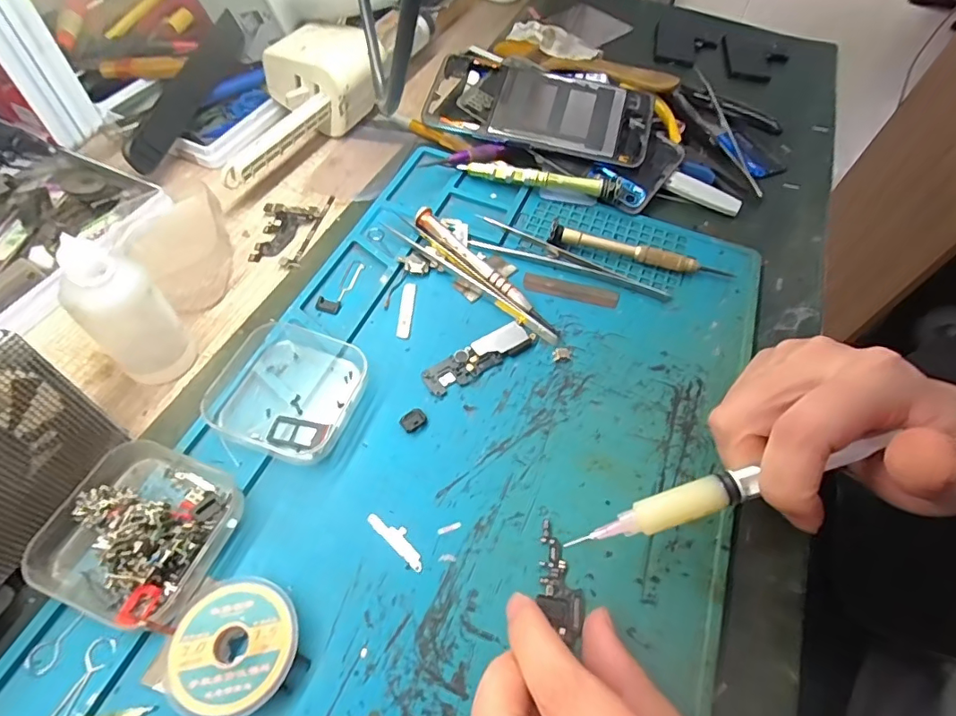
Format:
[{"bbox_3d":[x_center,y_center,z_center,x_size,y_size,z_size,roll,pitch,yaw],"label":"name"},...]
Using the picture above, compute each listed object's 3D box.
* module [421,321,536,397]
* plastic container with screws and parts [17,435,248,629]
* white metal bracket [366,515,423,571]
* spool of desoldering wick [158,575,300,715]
[{"bbox_3d":[0.000,0.000,0.270,0.063,0.004,0.018,-31,64,-22],"label":"module"},{"bbox_3d":[-0.137,0.069,0.203,0.062,0.023,0.063,19,58,8],"label":"plastic container with screws and parts"},{"bbox_3d":[-0.034,0.077,0.217,0.032,0.004,0.009,39,62,19],"label":"white metal bracket"},{"bbox_3d":[-0.090,0.108,0.188,0.043,0.012,0.045,2,57,-3],"label":"spool of desoldering wick"}]

